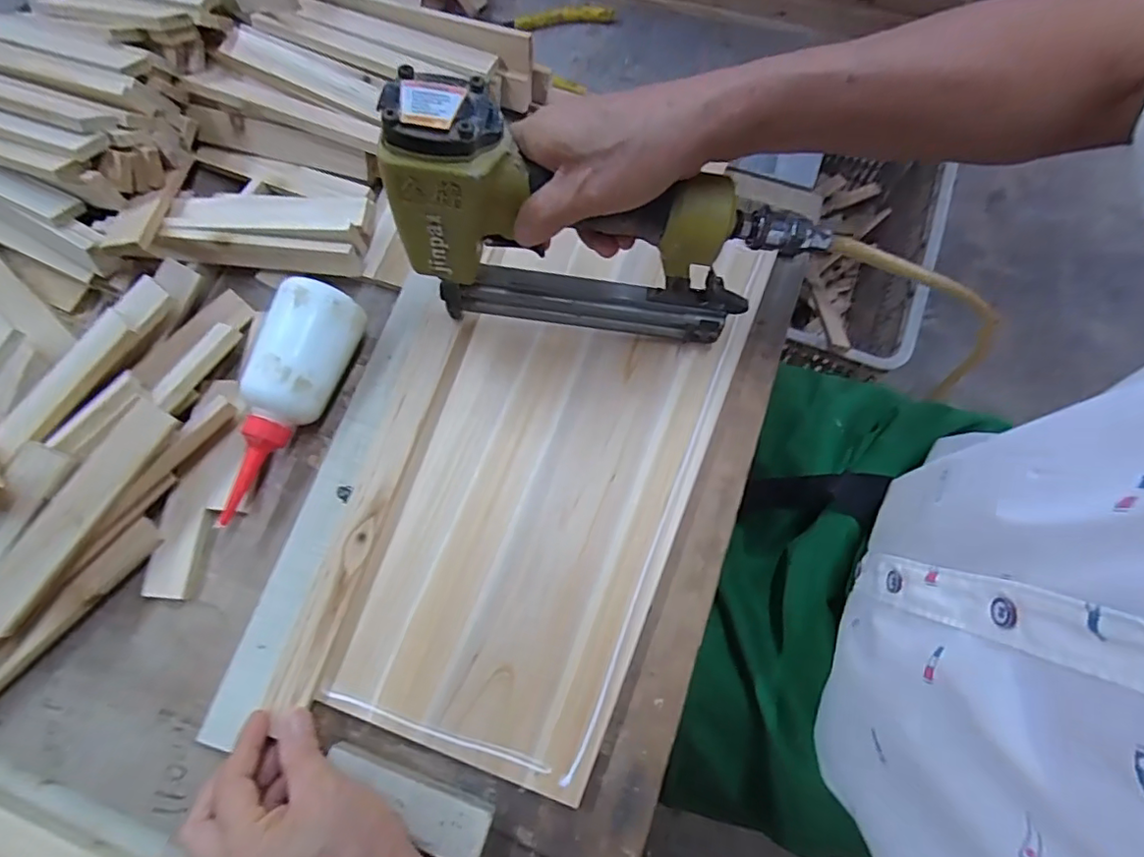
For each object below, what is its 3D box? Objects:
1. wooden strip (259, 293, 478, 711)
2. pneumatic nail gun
[{"bbox_3d":[-0.133,0.037,0.394,0.032,0.010,0.282,17,71,3],"label":"wooden strip"},{"bbox_3d":[0.008,-0.122,0.353,0.210,0.160,0.058,4,74,-1],"label":"pneumatic nail gun"}]

